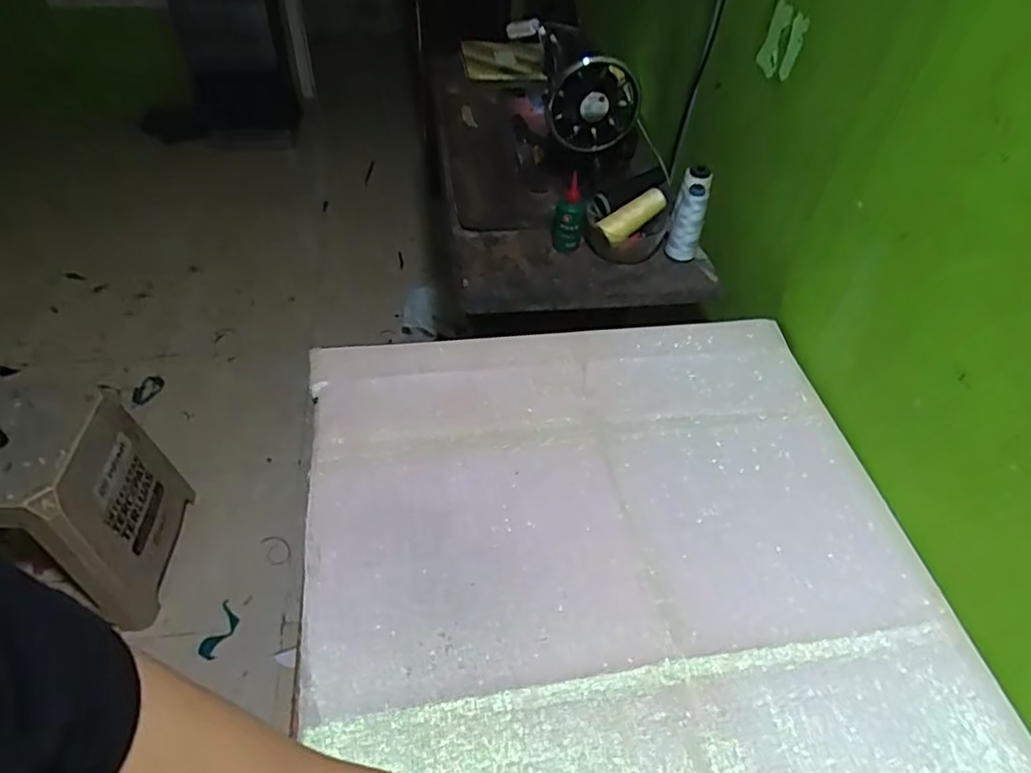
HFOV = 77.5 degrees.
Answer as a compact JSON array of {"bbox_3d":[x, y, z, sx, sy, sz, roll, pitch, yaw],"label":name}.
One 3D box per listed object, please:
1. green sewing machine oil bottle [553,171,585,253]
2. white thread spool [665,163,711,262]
[{"bbox_3d":[0.079,-0.251,0.938,0.041,0.105,0.032,6,46,3],"label":"green sewing machine oil bottle"},{"bbox_3d":[0.256,-0.252,0.949,0.047,0.138,0.052,13,24,9],"label":"white thread spool"}]

